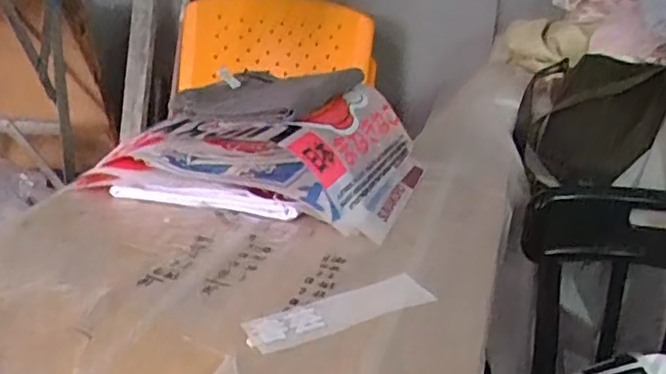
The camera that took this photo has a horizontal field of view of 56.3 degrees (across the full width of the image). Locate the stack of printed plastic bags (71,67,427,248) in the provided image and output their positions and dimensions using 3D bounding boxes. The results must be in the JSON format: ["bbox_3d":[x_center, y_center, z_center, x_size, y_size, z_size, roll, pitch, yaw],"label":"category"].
[{"bbox_3d":[-0.078,-0.070,0.825,0.378,0.122,0.288,11,24,22],"label":"stack of printed plastic bags"}]

